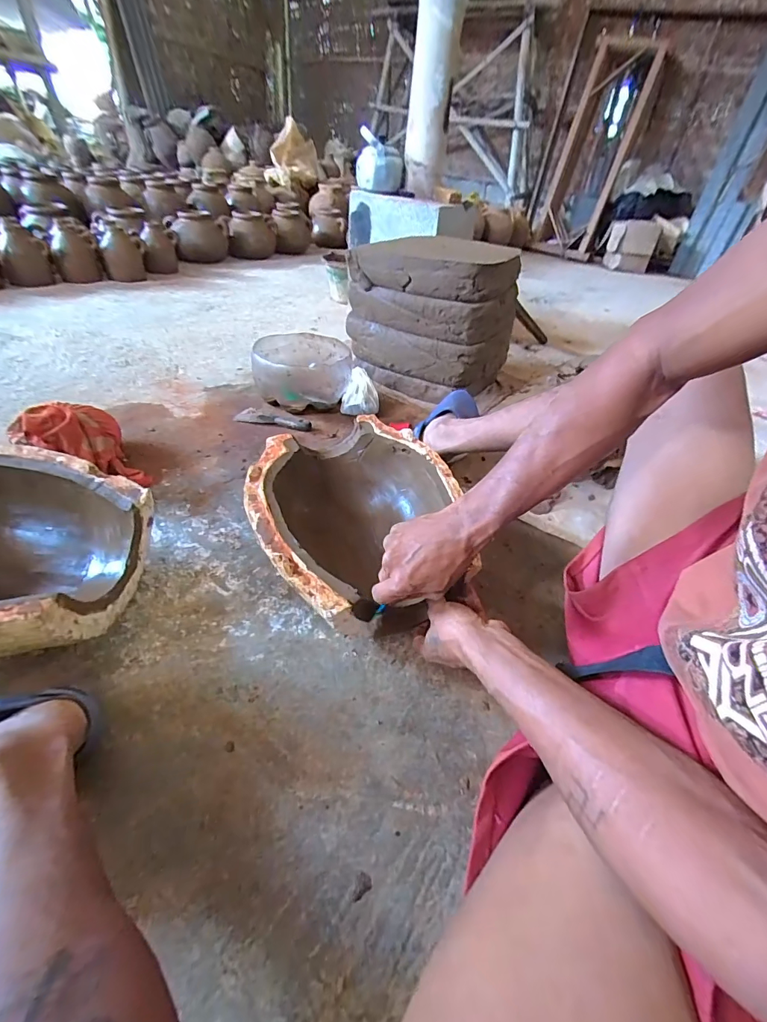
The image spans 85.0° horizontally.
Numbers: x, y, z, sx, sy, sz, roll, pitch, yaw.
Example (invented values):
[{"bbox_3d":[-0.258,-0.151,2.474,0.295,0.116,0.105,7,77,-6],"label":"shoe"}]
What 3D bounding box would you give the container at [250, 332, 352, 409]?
[{"bbox_3d":[-0.210,-0.355,1.079,0.229,0.131,0.230,-5,41,-13],"label":"container"}]

